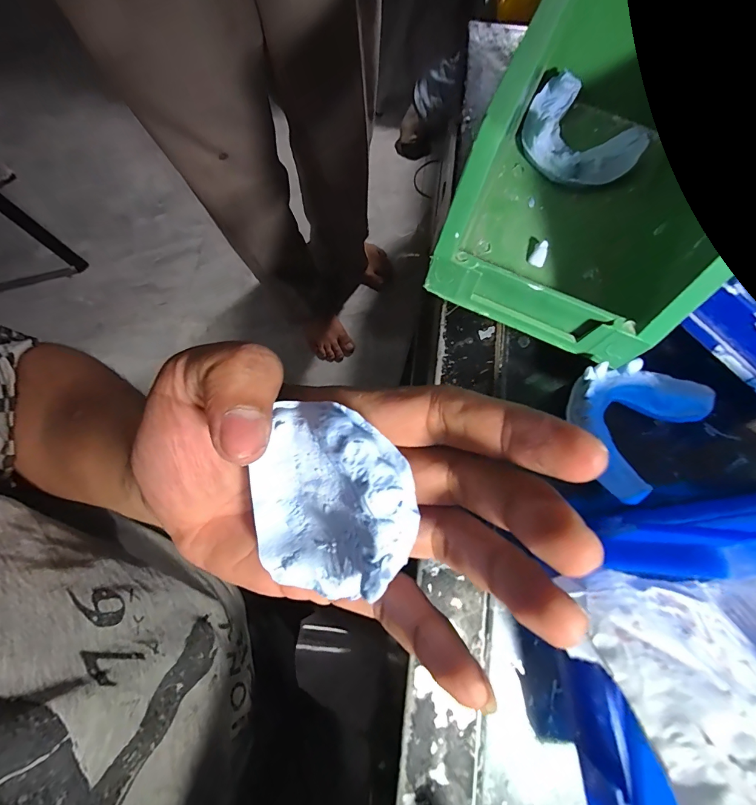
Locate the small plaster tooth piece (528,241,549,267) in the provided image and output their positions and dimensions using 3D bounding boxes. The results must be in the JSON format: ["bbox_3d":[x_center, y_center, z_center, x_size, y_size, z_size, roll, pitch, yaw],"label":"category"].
[{"bbox_3d":[0.086,-0.079,0.203,0.008,0.006,0.011,30,79,6],"label":"small plaster tooth piece"}]

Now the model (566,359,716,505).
[{"bbox_3d":[0.123,0.008,0.177,0.060,0.020,0.062,-29,79,-6],"label":"model"}]

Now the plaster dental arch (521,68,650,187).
[{"bbox_3d":[0.110,-0.147,0.210,0.048,0.015,0.066,-44,81,-9],"label":"plaster dental arch"}]

